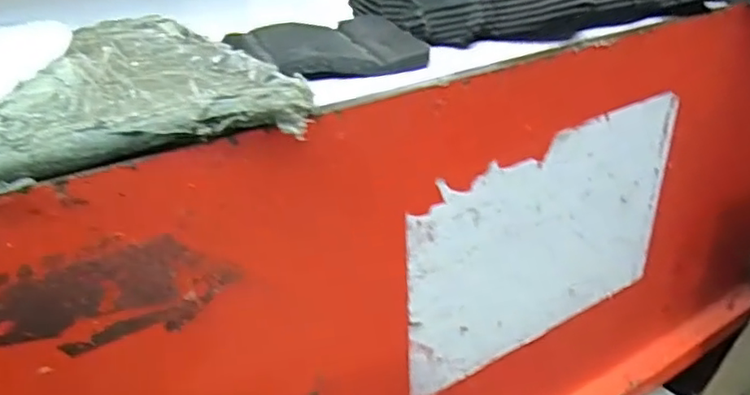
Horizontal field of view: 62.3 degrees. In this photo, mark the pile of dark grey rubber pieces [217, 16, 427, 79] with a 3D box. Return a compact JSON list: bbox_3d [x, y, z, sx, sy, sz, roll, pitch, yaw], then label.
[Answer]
[{"bbox_3d":[-0.030,-0.092,0.374,0.103,0.011,0.094,-11,33,-20],"label":"pile of dark grey rubber pieces"}]

